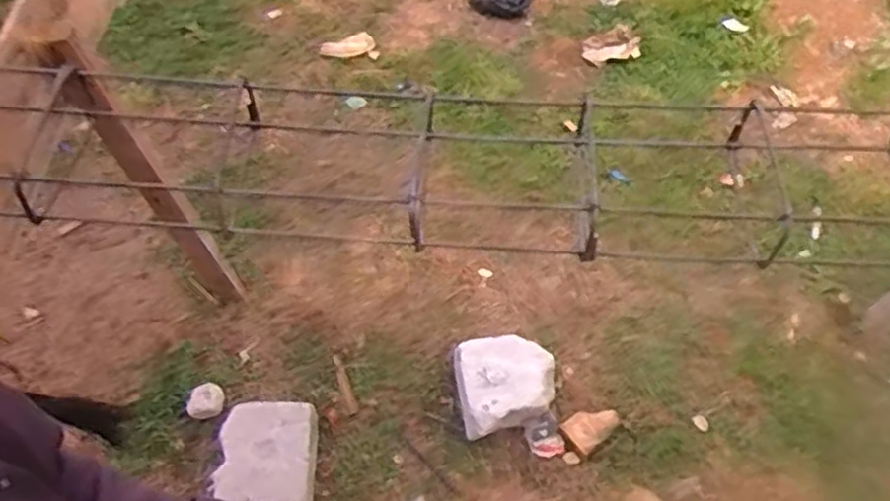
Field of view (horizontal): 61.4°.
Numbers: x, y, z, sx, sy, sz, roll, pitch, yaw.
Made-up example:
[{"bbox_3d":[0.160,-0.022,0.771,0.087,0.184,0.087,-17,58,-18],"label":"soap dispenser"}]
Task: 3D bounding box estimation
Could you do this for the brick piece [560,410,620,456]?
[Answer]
[{"bbox_3d":[0.308,0.366,1.577,0.118,0.038,0.079,-35,63,-19],"label":"brick piece"}]

